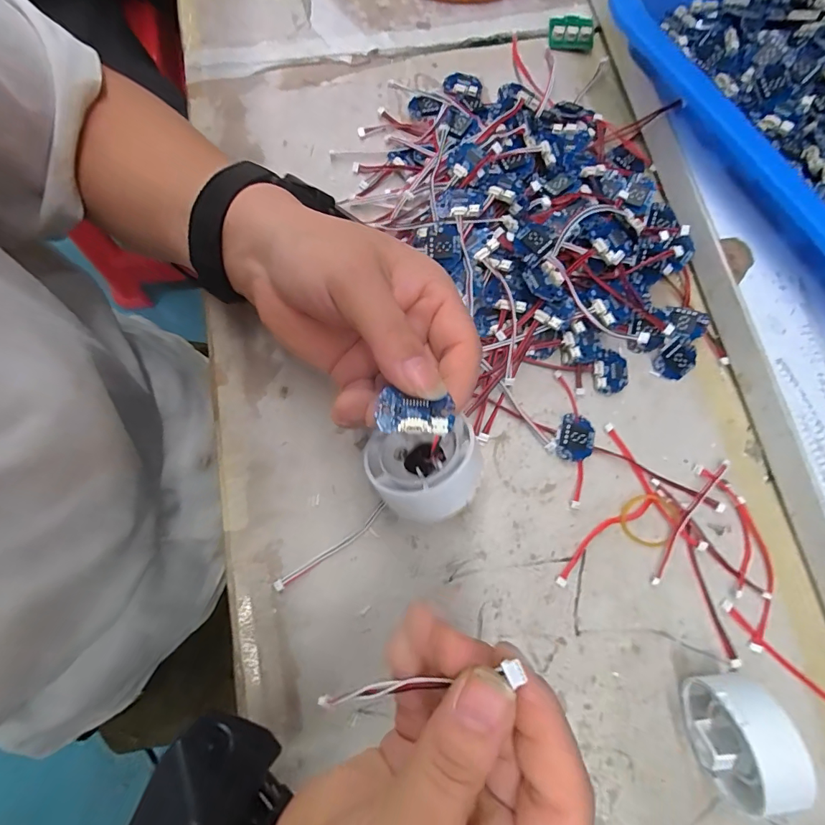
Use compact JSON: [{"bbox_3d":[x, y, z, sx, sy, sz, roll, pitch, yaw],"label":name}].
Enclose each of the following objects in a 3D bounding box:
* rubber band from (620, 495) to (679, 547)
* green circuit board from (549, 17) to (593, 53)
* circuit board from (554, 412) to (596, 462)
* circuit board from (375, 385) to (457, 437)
[{"bbox_3d":[0.141,0.064,0.258,0.033,0.004,0.030,1,76,-2],"label":"rubber band"},{"bbox_3d":[0.125,-0.298,0.341,0.034,0.009,0.023,3,76,-2],"label":"green circuit board"},{"bbox_3d":[0.100,0.016,0.267,0.022,0.007,0.028,19,76,2],"label":"circuit board"},{"bbox_3d":[0.001,0.001,0.161,0.029,0.004,0.017,11,61,12],"label":"circuit board"}]

